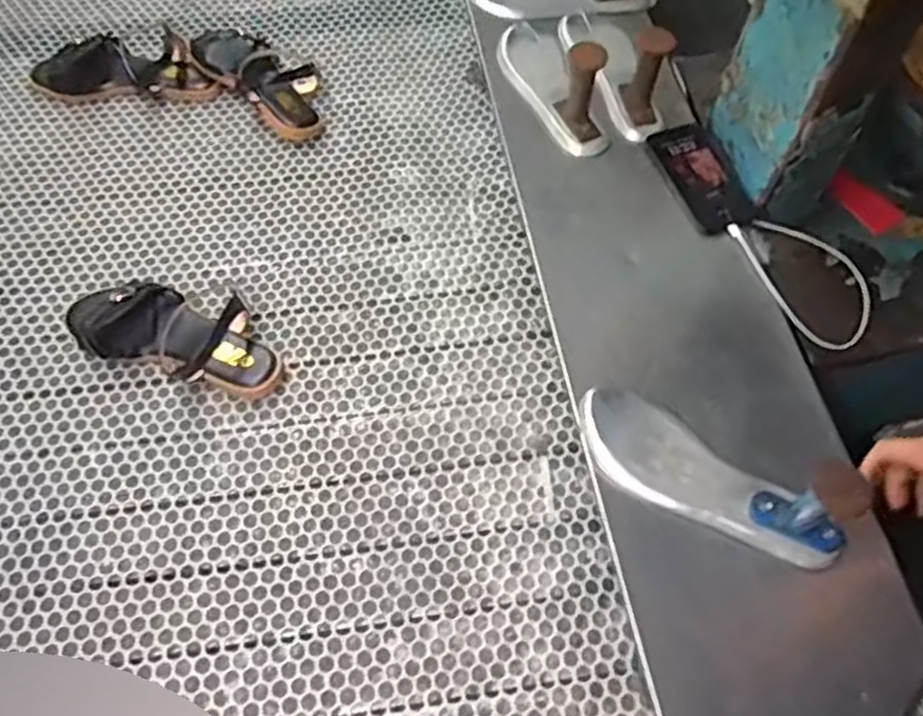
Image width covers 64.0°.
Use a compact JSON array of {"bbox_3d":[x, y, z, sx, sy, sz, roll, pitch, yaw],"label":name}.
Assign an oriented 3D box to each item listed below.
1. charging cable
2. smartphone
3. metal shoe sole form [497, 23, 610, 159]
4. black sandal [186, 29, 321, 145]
[{"bbox_3d":[0.374,-0.089,0.798,0.115,0.031,0.165,-19,63,-12],"label":"charging cable"},{"bbox_3d":[0.275,-0.212,0.843,0.082,0.008,0.153,-17,62,-11],"label":"smartphone"},{"bbox_3d":[0.100,-0.360,0.902,0.084,0.115,0.246,-15,49,-9],"label":"metal shoe sole form"},{"bbox_3d":[-0.244,-0.355,0.929,0.205,0.047,0.094,39,67,19],"label":"black sandal"}]

